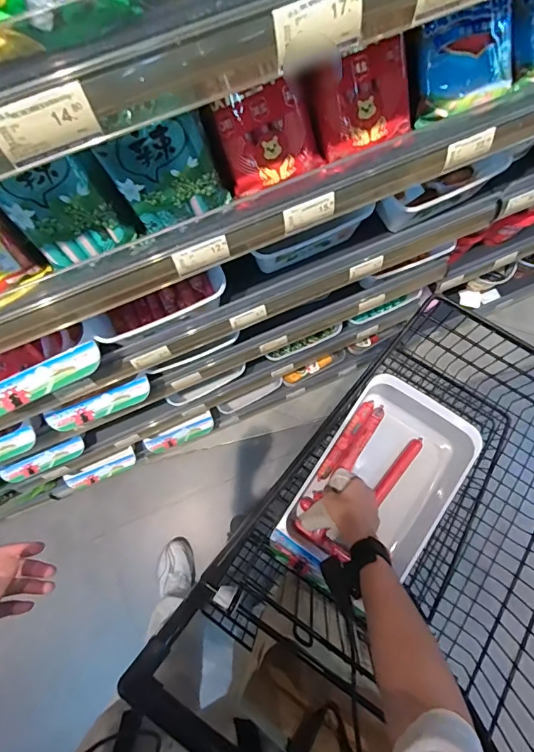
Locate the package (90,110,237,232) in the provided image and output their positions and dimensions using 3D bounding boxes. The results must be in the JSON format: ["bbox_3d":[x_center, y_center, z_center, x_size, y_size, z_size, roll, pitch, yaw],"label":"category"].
[{"bbox_3d":[-0.090,-0.189,0.416,0.101,0.114,0.030,-33,78,-8],"label":"package"}]

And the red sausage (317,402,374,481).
[{"bbox_3d":[0.143,0.115,0.785,0.025,0.018,0.165,34,79,8],"label":"red sausage"}]

